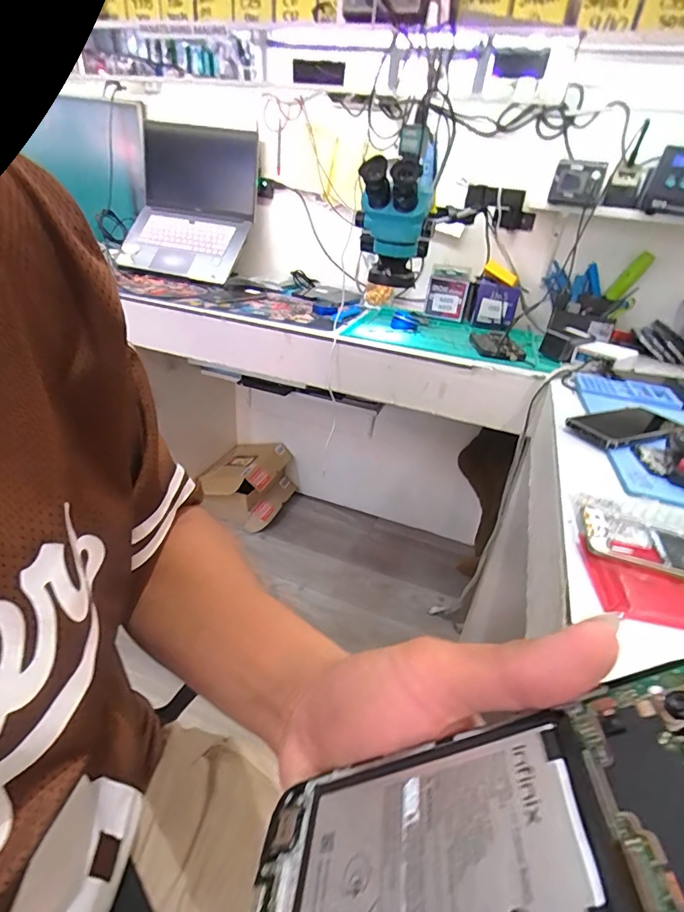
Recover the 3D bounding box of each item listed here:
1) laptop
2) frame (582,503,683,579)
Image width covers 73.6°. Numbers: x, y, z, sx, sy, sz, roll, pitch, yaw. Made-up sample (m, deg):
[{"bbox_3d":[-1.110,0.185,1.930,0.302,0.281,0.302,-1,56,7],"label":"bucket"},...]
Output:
[{"bbox_3d":[-0.423,-0.685,1.241,0.332,0.342,0.180,17,31,20],"label":"laptop"},{"bbox_3d":[0.302,0.088,0.407,0.160,0.016,0.064,18,32,21],"label":"frame"}]

